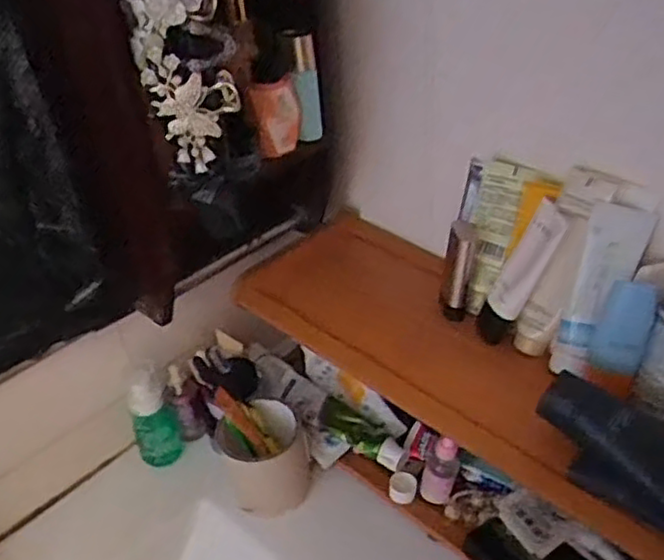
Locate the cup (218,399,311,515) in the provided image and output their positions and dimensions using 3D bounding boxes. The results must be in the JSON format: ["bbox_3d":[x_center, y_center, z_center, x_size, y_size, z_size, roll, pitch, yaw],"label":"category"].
[{"bbox_3d":[-0.068,0.188,0.743,0.092,0.089,0.077,-15,37,-15],"label":"cup"}]

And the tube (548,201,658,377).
[{"bbox_3d":[0.219,0.009,0.586,0.045,0.147,0.032,29,14,38],"label":"tube"}]

